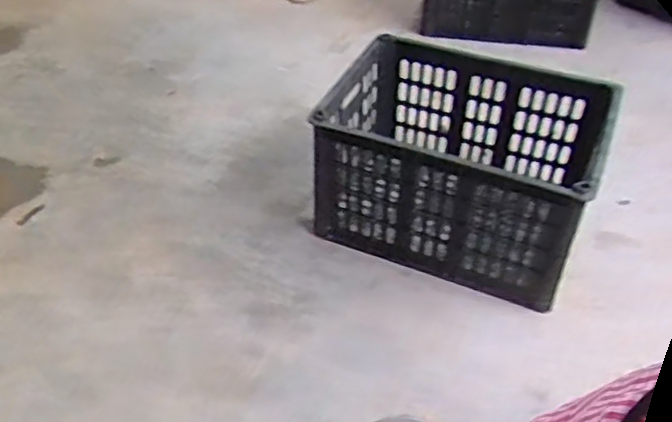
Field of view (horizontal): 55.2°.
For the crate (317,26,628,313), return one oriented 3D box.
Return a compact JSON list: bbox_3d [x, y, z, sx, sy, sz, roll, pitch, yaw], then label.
[{"bbox_3d":[0.234,-0.090,1.251,0.483,0.286,0.361,18,47,18],"label":"crate"}]

